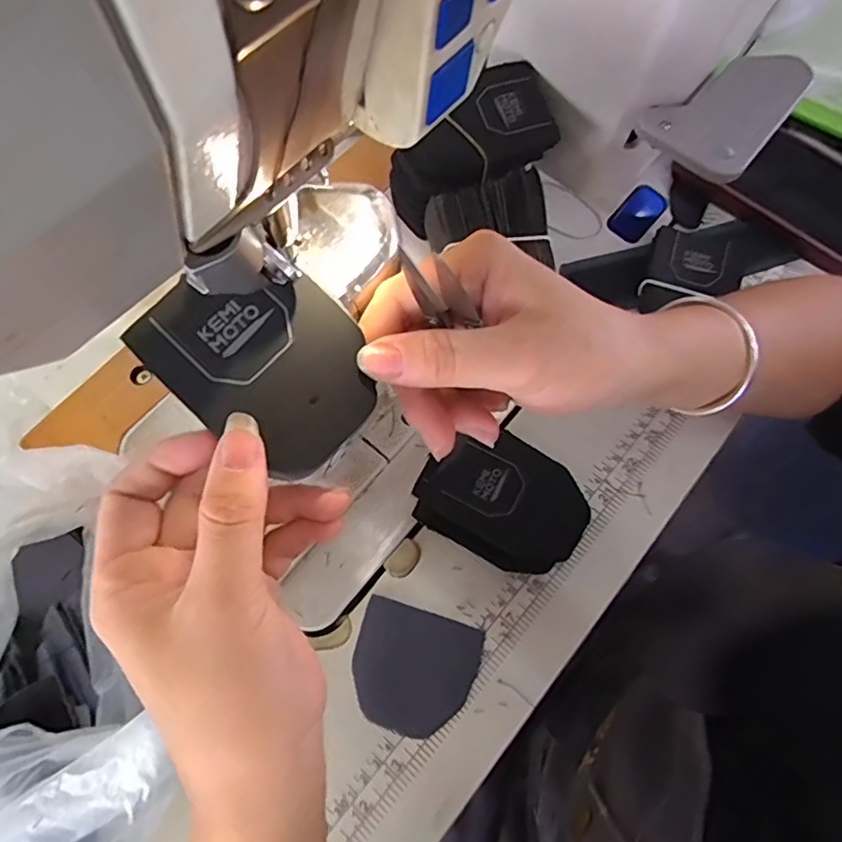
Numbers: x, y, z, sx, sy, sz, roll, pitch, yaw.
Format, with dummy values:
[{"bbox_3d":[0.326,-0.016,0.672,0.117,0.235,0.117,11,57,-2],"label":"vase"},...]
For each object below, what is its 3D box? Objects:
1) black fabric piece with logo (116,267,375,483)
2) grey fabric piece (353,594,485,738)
[{"bbox_3d":[-0.054,-0.023,0.199,0.078,0.006,0.060,44,82,-1],"label":"black fabric piece with logo"},{"bbox_3d":[-0.005,0.143,0.326,0.070,0.007,0.063,17,71,8],"label":"grey fabric piece"}]

